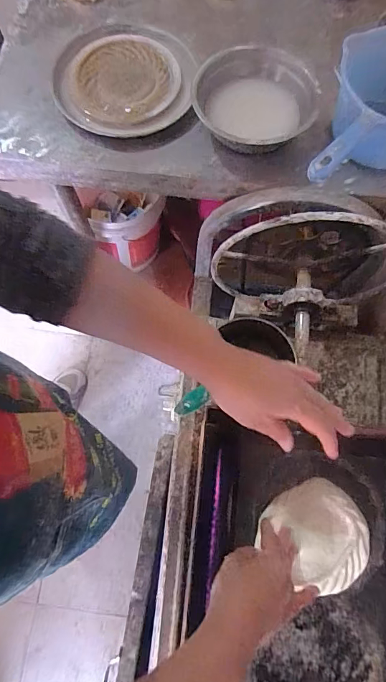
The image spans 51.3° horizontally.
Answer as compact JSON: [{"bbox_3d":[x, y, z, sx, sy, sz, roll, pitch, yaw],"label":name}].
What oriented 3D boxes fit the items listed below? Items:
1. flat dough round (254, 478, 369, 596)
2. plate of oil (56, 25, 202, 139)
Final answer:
[{"bbox_3d":[0.144,0.219,0.464,0.119,0.012,0.106,33,76,9],"label":"flat dough round"},{"bbox_3d":[-0.113,-0.429,0.652,0.224,0.041,0.217,0,73,-1],"label":"plate of oil"}]

